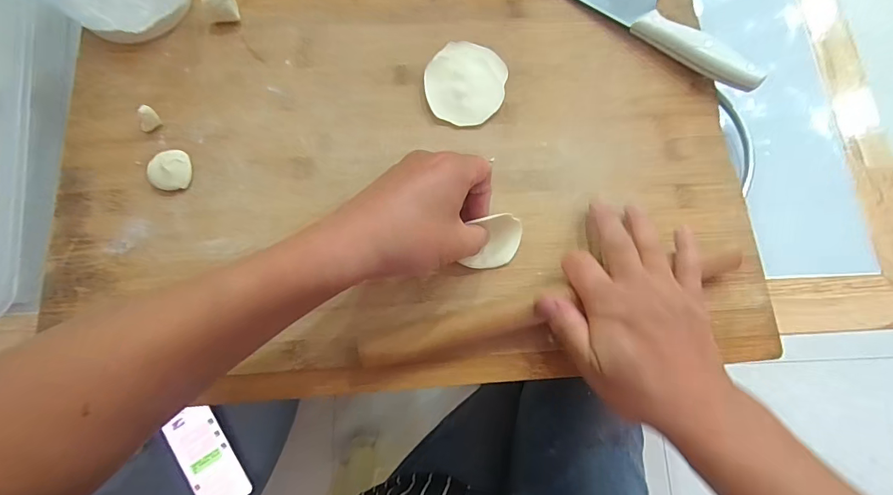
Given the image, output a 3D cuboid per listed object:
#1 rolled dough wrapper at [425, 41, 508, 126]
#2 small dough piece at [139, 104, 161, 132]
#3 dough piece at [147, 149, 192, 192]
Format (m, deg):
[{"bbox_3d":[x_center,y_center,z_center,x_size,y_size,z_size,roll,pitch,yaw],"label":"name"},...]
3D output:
[{"bbox_3d":[0.017,-0.149,0.389,0.070,0.004,0.080,23,79,0],"label":"rolled dough wrapper"},{"bbox_3d":[-0.252,-0.107,0.361,0.009,0.019,0.018,43,79,8],"label":"small dough piece"},{"bbox_3d":[-0.228,-0.064,0.355,0.030,0.011,0.034,-1,76,-2],"label":"dough piece"}]

